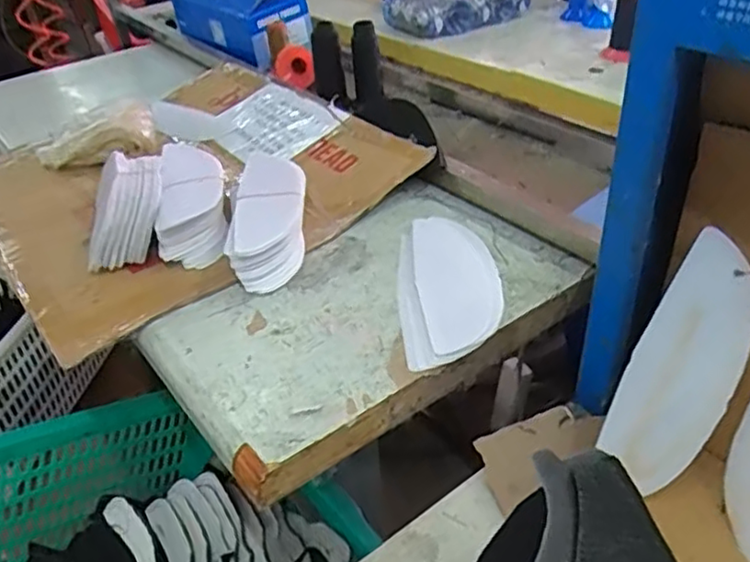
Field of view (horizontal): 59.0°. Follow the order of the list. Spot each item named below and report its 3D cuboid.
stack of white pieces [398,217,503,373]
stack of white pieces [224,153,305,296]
[{"bbox_3d":[0.073,-0.002,0.663,0.098,0.011,0.240,-4,37,3],"label":"stack of white pieces"},{"bbox_3d":[-0.119,-0.087,0.778,0.084,0.067,0.270,-5,37,1],"label":"stack of white pieces"}]

